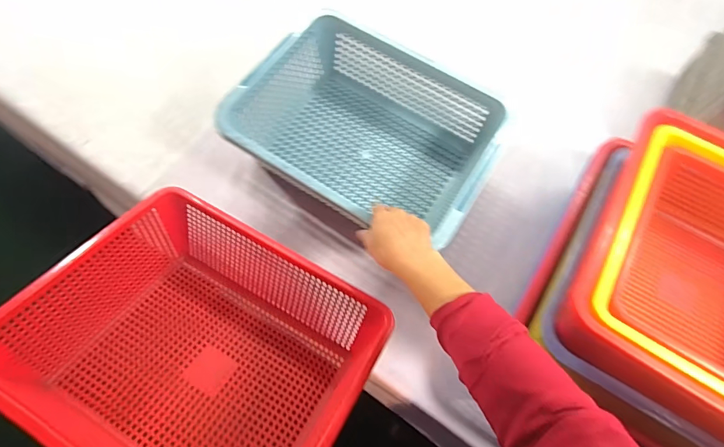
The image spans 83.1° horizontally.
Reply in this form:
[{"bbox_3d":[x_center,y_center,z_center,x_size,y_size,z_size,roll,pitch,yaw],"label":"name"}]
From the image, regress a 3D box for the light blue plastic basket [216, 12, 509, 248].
[{"bbox_3d":[0.006,-0.141,0.671,0.389,0.124,0.290,32,70,10],"label":"light blue plastic basket"}]

